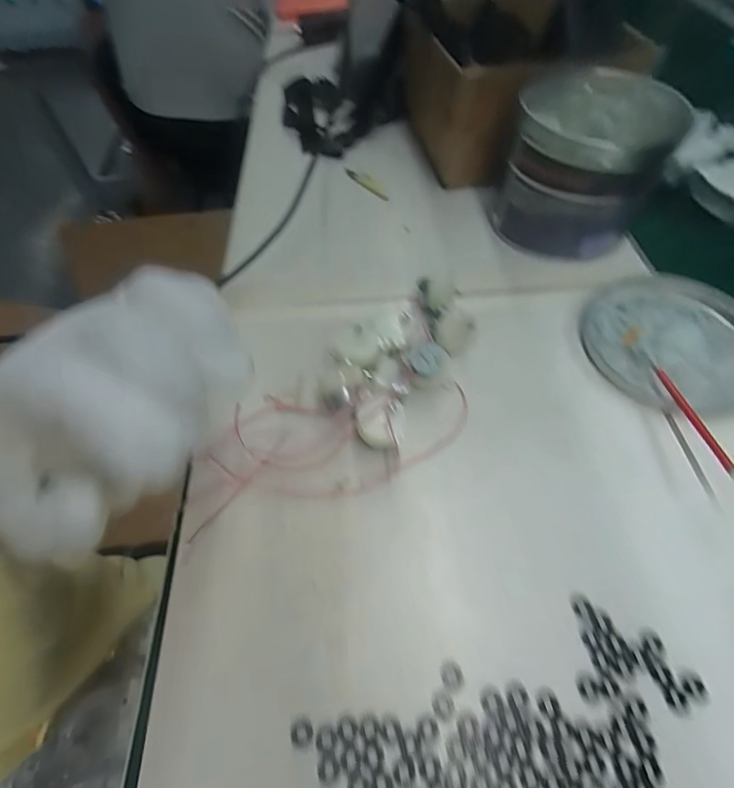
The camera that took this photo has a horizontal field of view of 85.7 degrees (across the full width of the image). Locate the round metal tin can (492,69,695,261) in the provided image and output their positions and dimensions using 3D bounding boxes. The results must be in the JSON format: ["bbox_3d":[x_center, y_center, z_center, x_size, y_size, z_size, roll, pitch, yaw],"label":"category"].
[{"bbox_3d":[0.191,-0.203,0.354,0.118,0.105,0.120,-1,58,1],"label":"round metal tin can"}]

